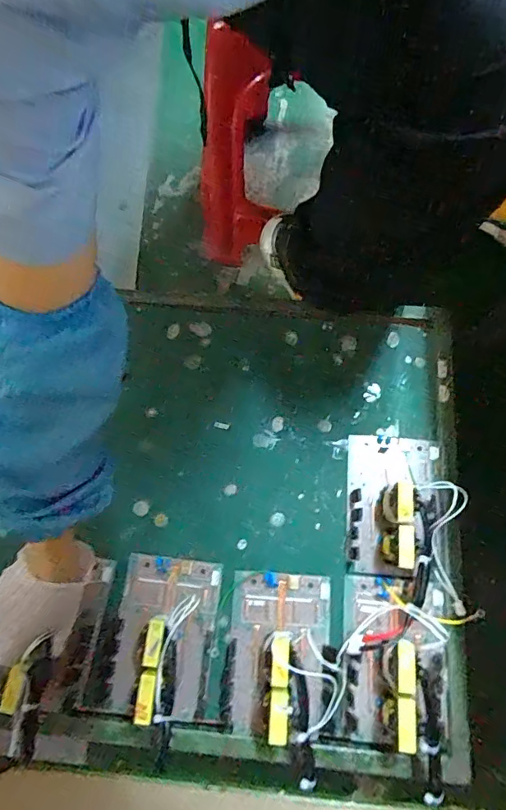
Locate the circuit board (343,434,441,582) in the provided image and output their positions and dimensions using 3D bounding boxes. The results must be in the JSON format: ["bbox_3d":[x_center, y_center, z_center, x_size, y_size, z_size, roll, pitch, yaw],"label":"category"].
[{"bbox_3d":[0.169,0.109,0.553,0.108,0.055,0.173,6,72,4],"label":"circuit board"}]

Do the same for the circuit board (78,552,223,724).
[{"bbox_3d":[-0.111,0.251,0.512,0.121,0.056,0.166,12,73,6],"label":"circuit board"}]

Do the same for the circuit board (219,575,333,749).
[{"bbox_3d":[0.026,0.270,0.502,0.114,0.053,0.171,6,72,4],"label":"circuit board"}]

